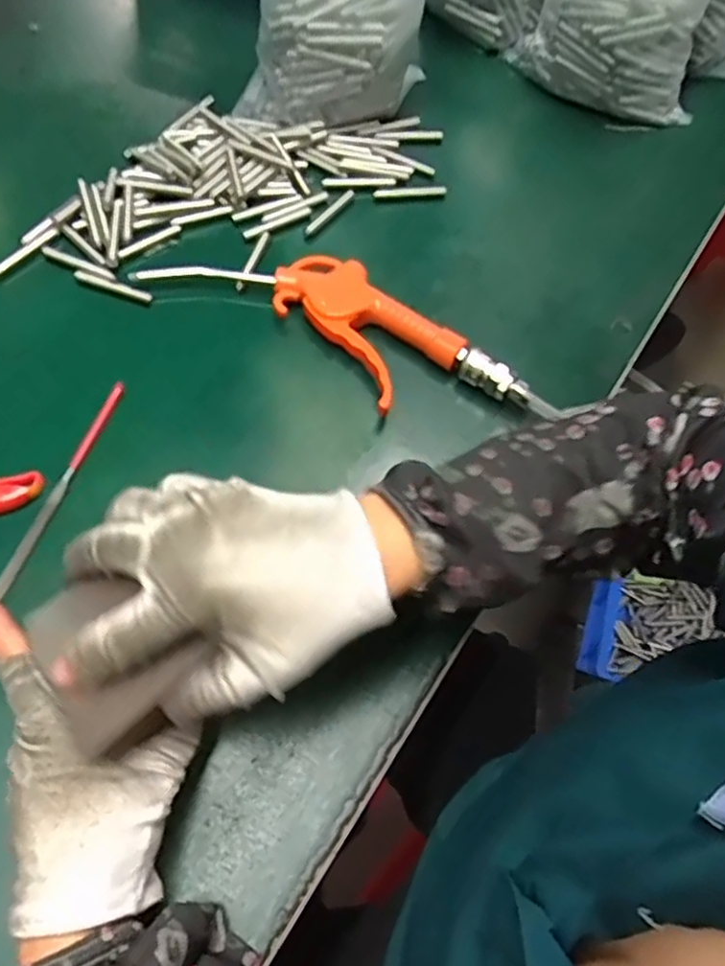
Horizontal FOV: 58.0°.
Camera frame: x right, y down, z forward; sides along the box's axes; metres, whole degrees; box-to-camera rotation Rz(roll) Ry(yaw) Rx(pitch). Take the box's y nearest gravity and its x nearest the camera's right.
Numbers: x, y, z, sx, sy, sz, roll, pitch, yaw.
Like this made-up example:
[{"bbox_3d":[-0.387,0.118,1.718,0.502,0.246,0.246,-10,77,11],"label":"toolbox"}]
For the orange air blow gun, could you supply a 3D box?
[{"bbox_3d":[-0.038,-0.121,0.449,0.214,0.020,0.088,32,63,14],"label":"orange air blow gun"}]

